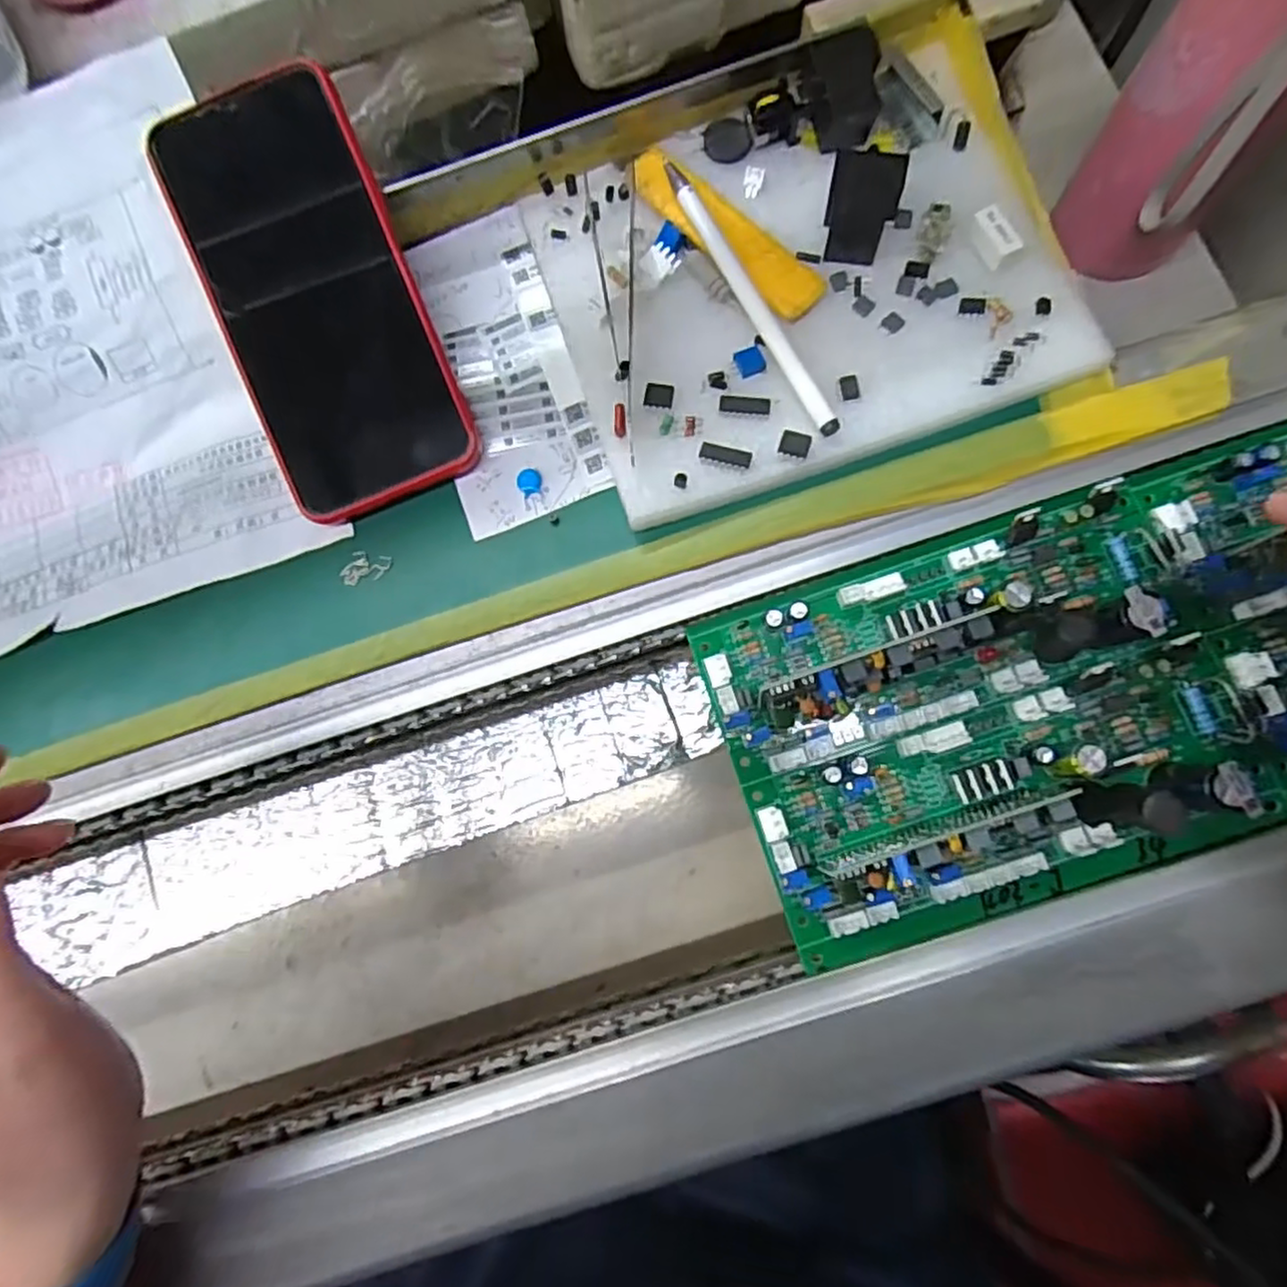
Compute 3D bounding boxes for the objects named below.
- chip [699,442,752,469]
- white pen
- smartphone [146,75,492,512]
[{"bbox_3d":[0.031,-0.070,0.260,0.019,0.004,0.008,16,83,7],"label":"chip"},{"bbox_3d":[0.041,-0.132,0.267,0.008,0.008,0.124,-28,81,0],"label":"white pen"},{"bbox_3d":[-0.128,-0.133,0.271,0.073,0.008,0.162,-23,91,-2],"label":"smartphone"}]

